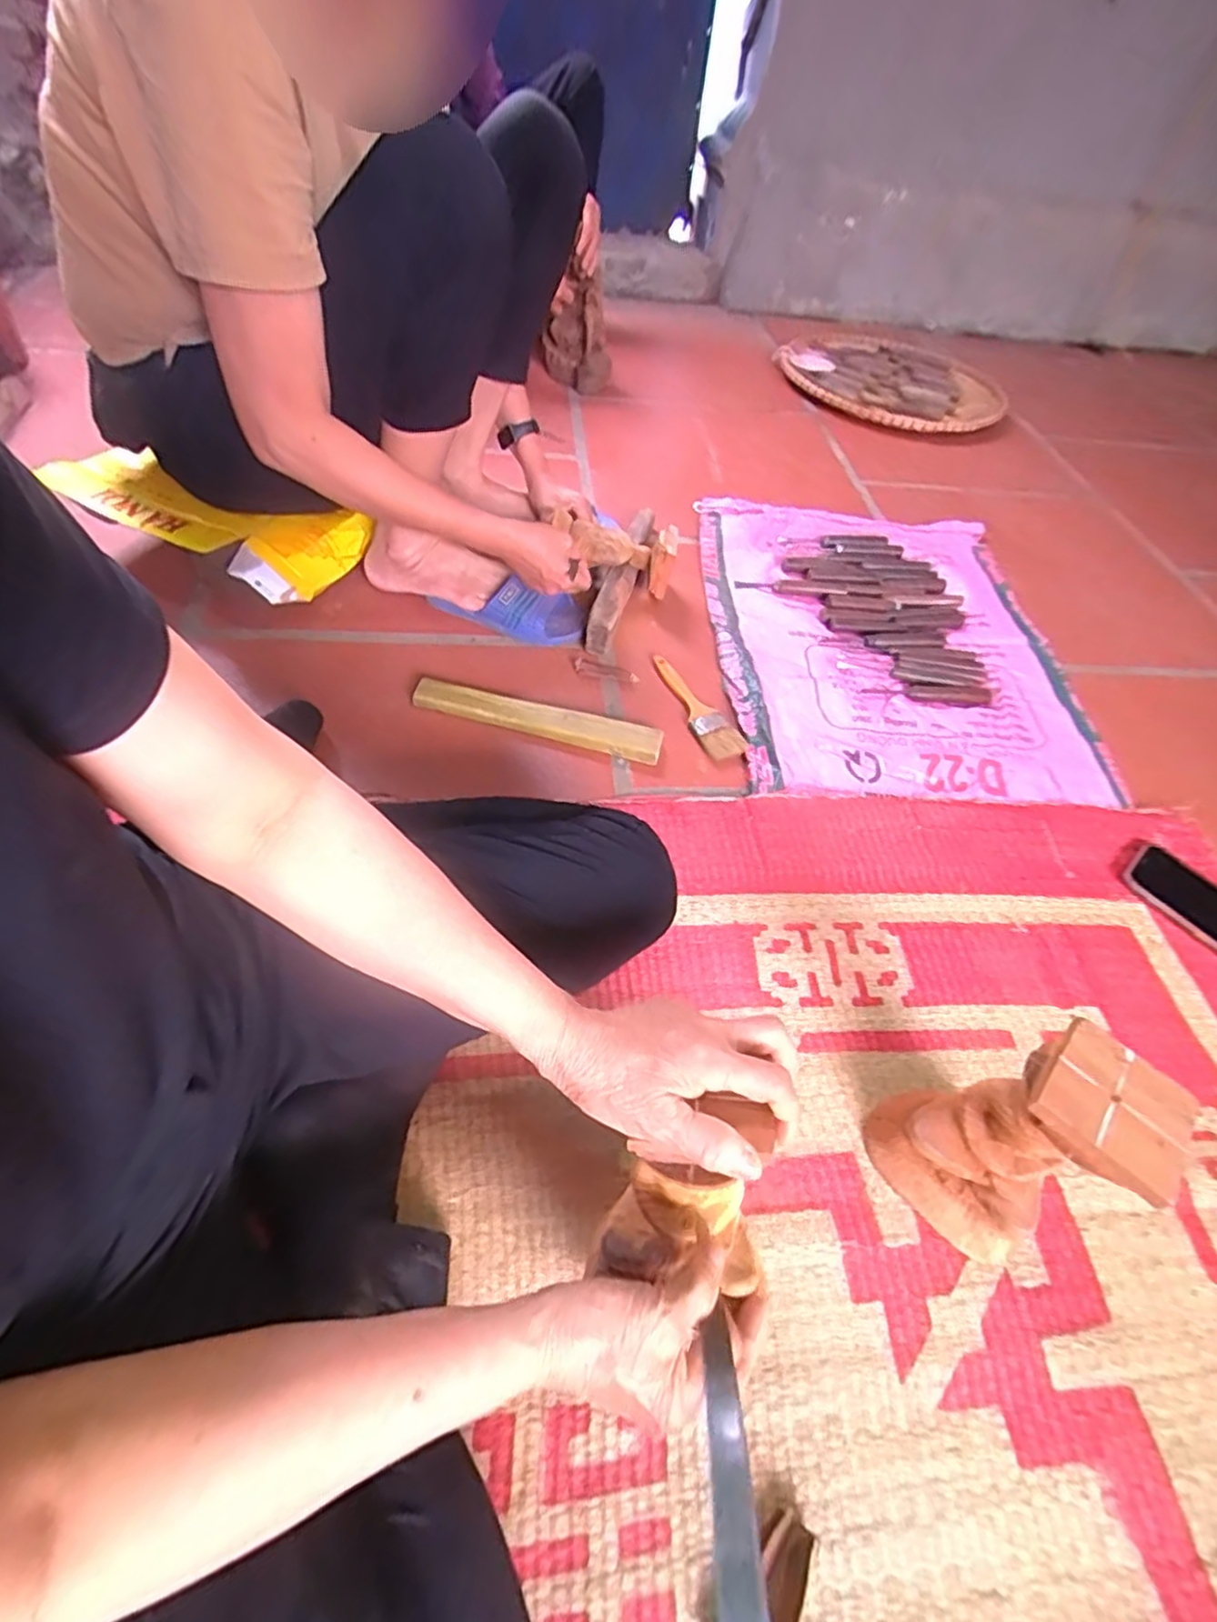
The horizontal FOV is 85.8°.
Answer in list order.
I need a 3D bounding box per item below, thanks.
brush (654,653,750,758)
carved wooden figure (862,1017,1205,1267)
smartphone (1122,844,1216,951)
[{"bbox_3d":[0.102,-0.130,0.798,0.041,0.010,0.177,-21,58,-21],"label":"brush"},{"bbox_3d":[0.279,0.226,0.453,0.112,0.175,0.115,-25,59,-23],"label":"carved wooden figure"},{"bbox_3d":[0.613,0.100,0.674,0.077,0.011,0.147,-31,62,-26],"label":"smartphone"}]

